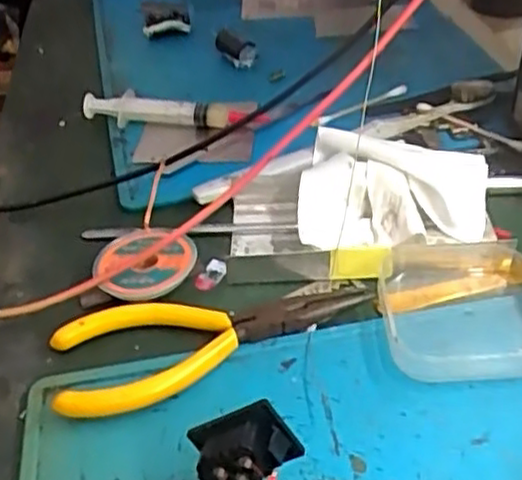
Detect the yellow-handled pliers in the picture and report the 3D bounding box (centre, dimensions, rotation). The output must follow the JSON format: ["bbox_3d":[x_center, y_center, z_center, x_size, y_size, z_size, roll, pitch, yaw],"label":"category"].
[{"bbox_3d":[-0.019,0.037,0.290,0.127,0.011,0.053,-14,39,-11],"label":"yellow-handled pliers"}]

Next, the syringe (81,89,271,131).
[{"bbox_3d":[-0.054,-0.076,0.428,0.115,0.018,0.014,4,39,10],"label":"syringe"}]

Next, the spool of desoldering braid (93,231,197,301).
[{"bbox_3d":[-0.051,0.013,0.322,0.042,0.013,0.042,-3,38,2],"label":"spool of desoldering braid"}]

